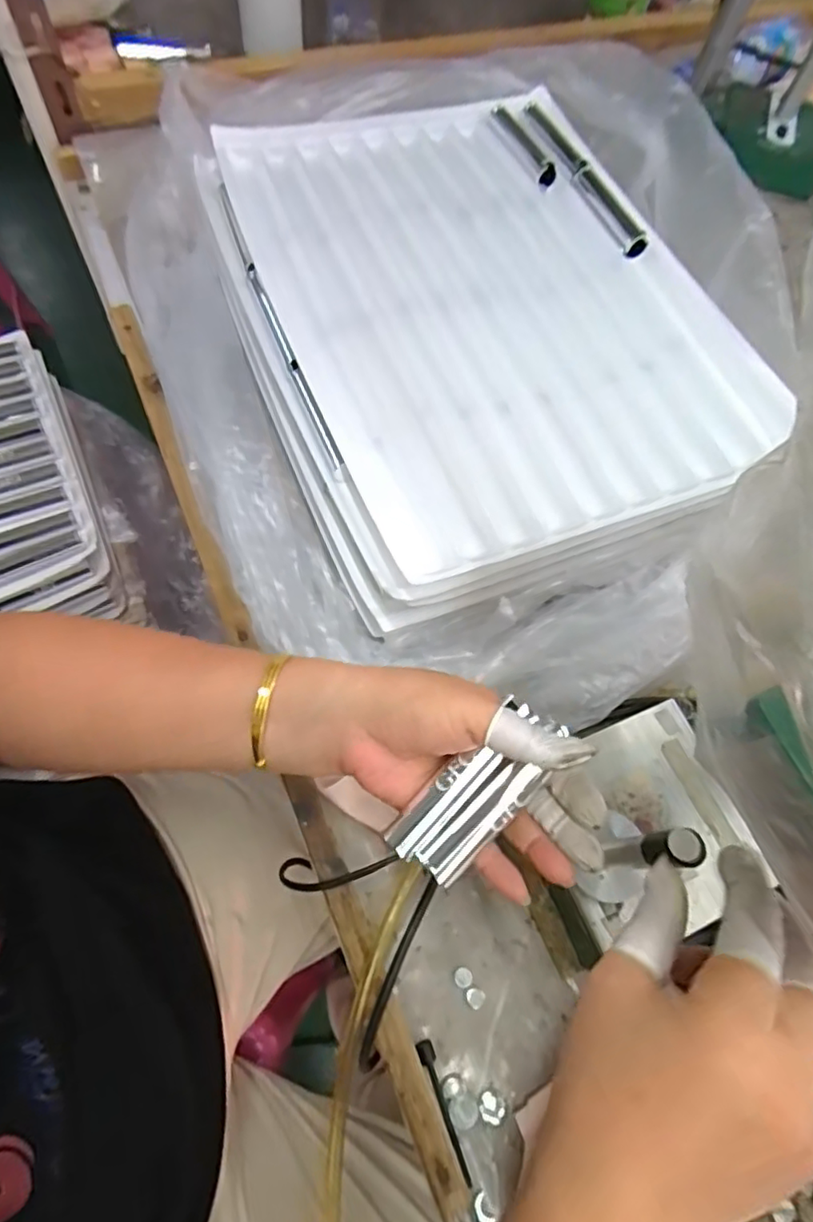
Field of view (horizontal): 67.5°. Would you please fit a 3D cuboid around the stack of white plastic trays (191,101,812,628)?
[{"bbox_3d":[0.054,-0.239,0.466,0.350,0.045,0.453,-19,70,-13],"label":"stack of white plastic trays"}]

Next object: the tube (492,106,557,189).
[{"bbox_3d":[0.103,-0.408,0.531,0.015,0.011,0.098,-19,70,-13],"label":"tube"}]

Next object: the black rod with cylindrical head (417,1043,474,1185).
[{"bbox_3d":[0.021,0.278,0.340,0.008,0.012,0.067,-18,70,-13],"label":"black rod with cylindrical head"}]

